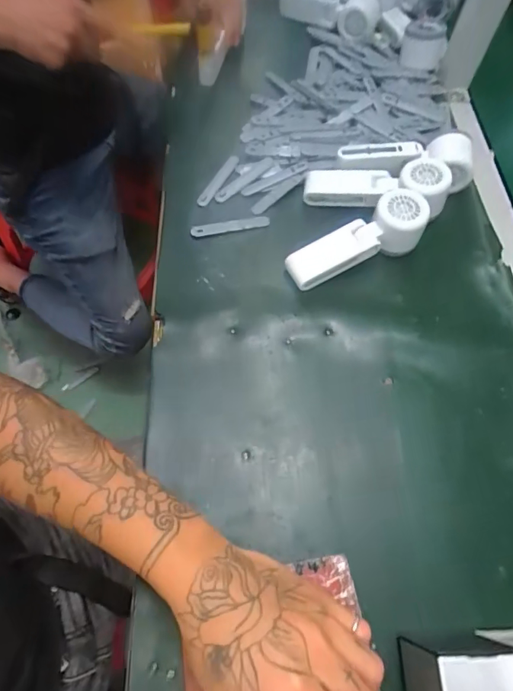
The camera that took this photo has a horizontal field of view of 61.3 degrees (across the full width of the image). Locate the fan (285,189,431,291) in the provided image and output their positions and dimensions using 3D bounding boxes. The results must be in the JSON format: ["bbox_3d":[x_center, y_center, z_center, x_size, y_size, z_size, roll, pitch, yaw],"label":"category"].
[{"bbox_3d":[0.112,-0.114,0.480,0.165,0.054,0.057,-26,68,-15],"label":"fan"}]

